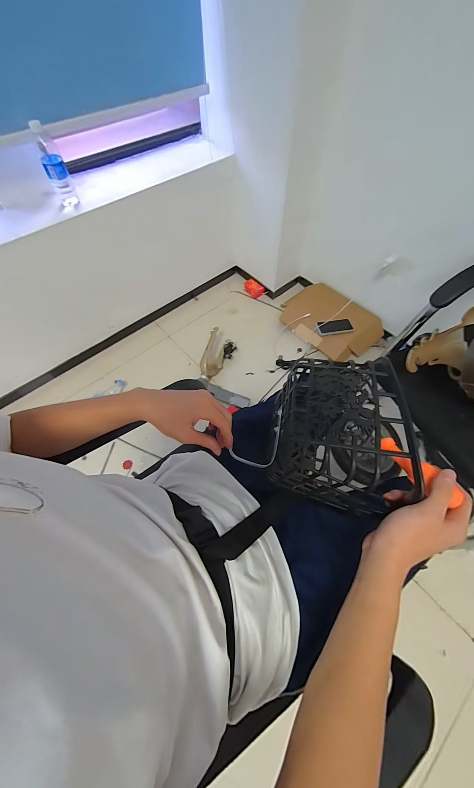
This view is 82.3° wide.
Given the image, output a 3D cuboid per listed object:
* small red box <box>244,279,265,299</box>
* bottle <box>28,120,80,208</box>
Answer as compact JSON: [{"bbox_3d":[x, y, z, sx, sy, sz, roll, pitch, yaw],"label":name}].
[{"bbox_3d":[0.091,-0.591,1.518,0.121,0.065,0.059,37,68,20],"label":"small red box"},{"bbox_3d":[-0.585,-0.726,0.873,0.067,0.203,0.074,-25,63,-13],"label":"bottle"}]

